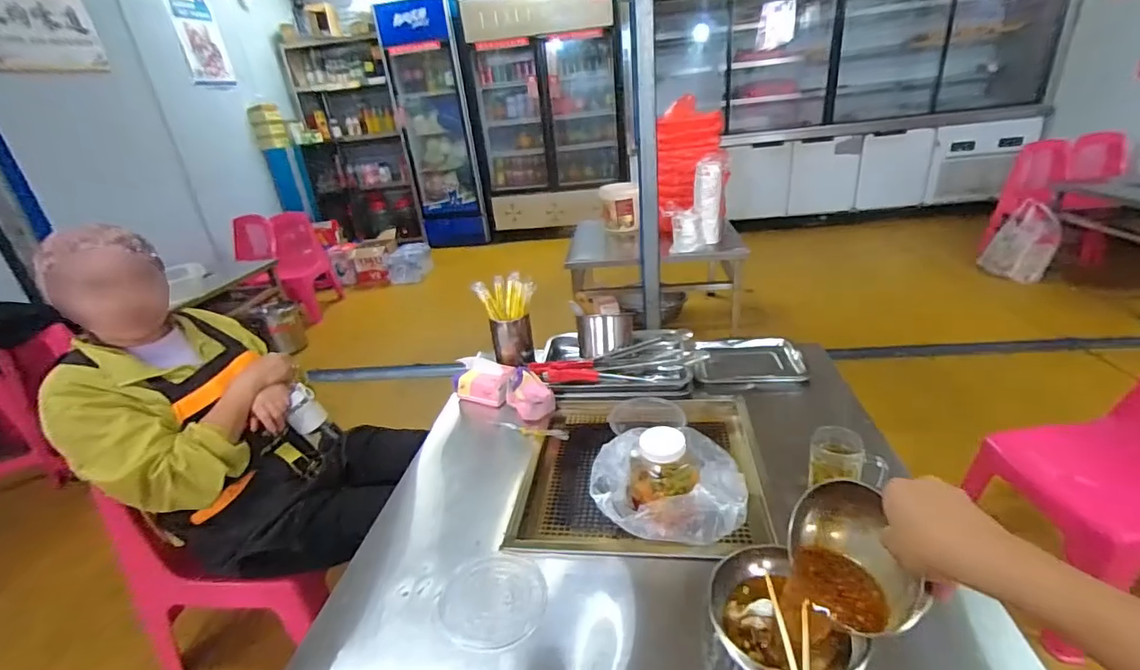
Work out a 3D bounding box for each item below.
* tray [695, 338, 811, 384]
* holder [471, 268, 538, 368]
[{"bbox_3d":[0.420,0.054,1.190,0.234,0.026,0.206,1,27,15],"label":"tray"},{"bbox_3d":[-0.153,-0.038,1.220,0.115,0.194,0.131,-19,29,-24],"label":"holder"}]

